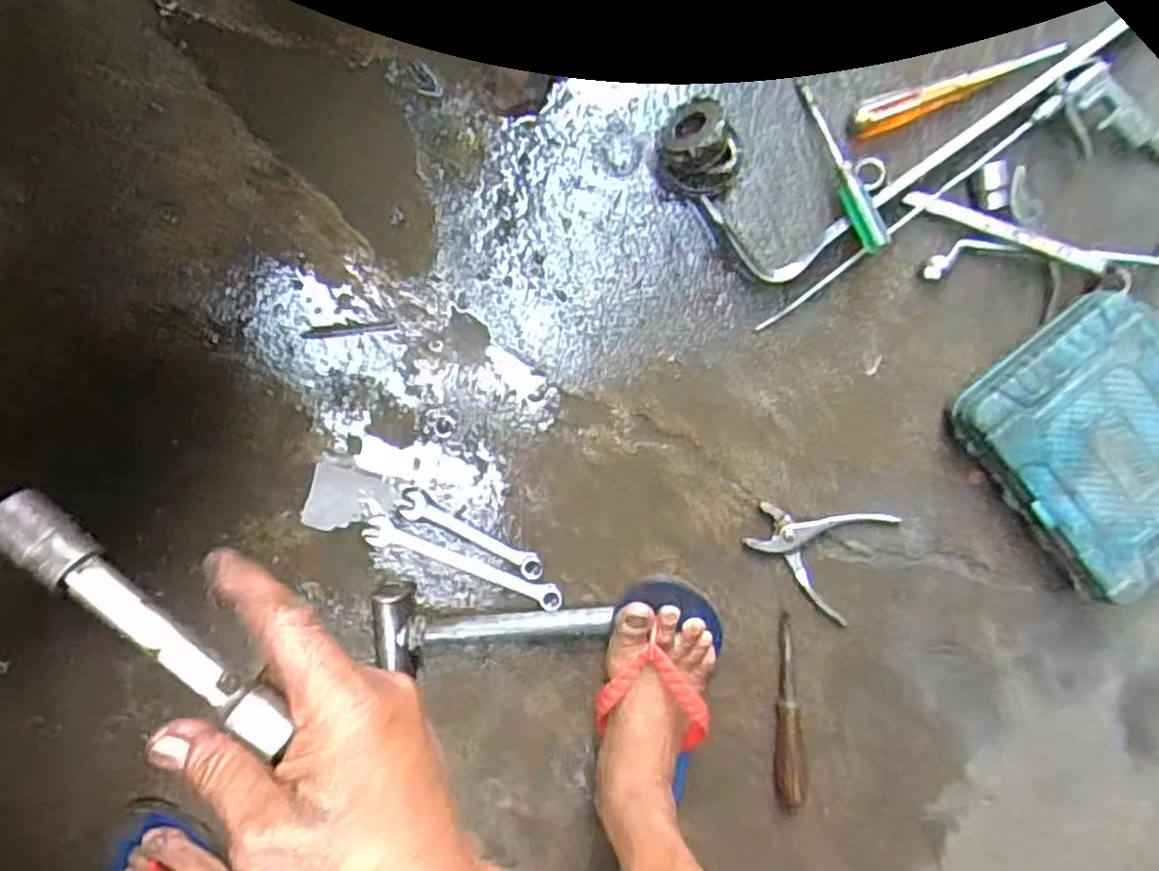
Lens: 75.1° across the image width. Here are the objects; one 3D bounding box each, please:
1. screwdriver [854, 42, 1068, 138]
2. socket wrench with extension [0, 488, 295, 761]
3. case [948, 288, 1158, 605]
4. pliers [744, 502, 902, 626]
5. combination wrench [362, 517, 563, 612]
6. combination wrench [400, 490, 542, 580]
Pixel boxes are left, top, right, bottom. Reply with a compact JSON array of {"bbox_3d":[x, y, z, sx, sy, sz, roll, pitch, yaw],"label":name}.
[{"bbox_3d":[0.333,-0.309,0.662,0.194,0.027,0.029,-21,98,2],"label":"screwdriver"},{"bbox_3d":[-0.175,0.074,0.302,0.145,0.018,0.020,38,95,3],"label":"socket wrench with extension"},{"bbox_3d":[0.479,0.010,0.691,0.192,0.064,0.244,-38,97,4],"label":"case"},{"bbox_3d":[0.227,0.106,0.724,0.125,0.009,0.113,26,96,-4],"label":"pliers"},{"bbox_3d":[-0.110,0.123,0.723,0.197,0.008,0.027,20,97,-4],"label":"combination wrench"},{"bbox_3d":[-0.103,0.096,0.723,0.149,0.007,0.029,26,96,-4],"label":"combination wrench"}]

